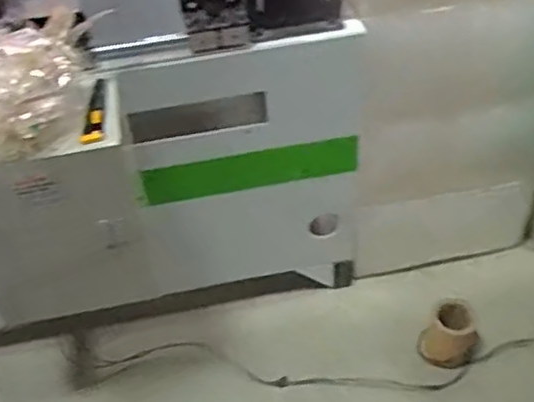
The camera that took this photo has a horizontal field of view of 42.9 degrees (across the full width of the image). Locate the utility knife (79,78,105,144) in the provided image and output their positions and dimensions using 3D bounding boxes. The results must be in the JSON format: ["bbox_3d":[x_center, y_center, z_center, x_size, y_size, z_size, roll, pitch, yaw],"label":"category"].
[{"bbox_3d":[-0.288,-0.158,1.131,0.037,0.032,0.157,-7,45,-2],"label":"utility knife"}]

